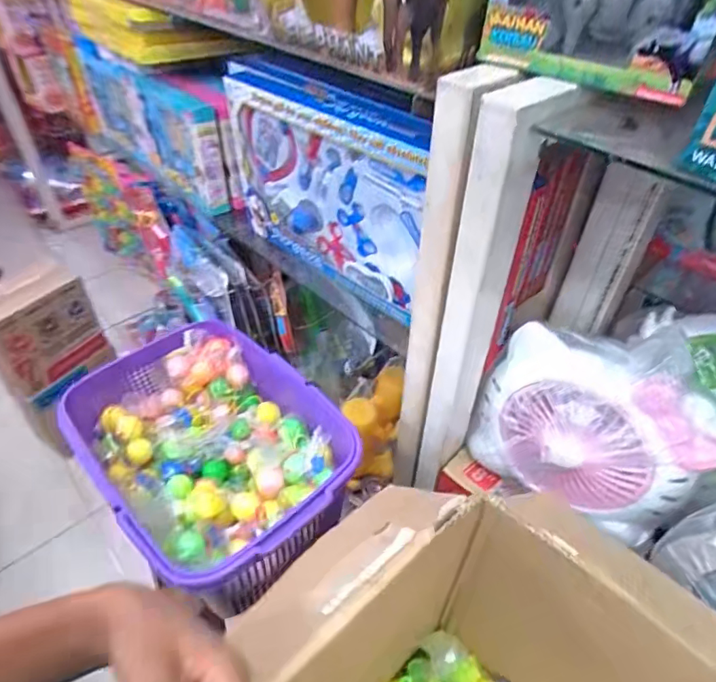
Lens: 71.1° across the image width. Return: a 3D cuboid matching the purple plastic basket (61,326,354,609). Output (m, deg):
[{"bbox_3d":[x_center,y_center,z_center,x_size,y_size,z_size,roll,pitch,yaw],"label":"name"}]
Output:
[{"bbox_3d":[-0.205,0.146,0.729,0.304,0.139,0.418,-32,52,-31],"label":"purple plastic basket"}]

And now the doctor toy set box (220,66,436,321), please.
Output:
[{"bbox_3d":[-0.073,-0.247,0.773,0.090,0.279,0.422,-27,49,-27],"label":"doctor toy set box"}]

